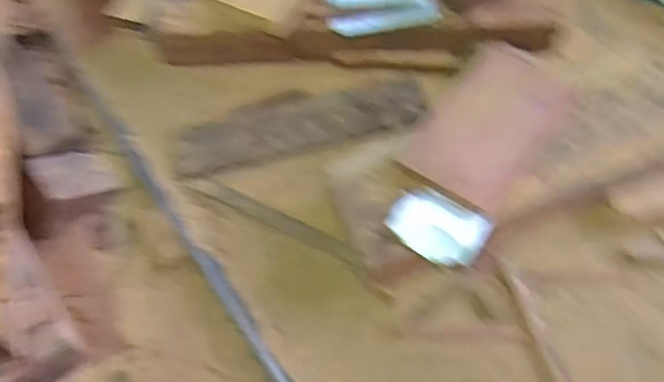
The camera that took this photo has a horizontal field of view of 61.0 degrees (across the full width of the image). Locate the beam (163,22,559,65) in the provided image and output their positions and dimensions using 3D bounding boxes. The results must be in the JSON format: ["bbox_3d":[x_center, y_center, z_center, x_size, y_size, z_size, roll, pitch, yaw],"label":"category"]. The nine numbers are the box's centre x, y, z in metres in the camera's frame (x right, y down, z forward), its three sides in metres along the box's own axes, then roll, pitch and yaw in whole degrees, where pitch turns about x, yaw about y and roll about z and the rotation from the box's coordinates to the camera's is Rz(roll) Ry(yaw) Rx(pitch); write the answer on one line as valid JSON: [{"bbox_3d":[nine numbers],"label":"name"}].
[{"bbox_3d":[0.023,-0.425,1.637,1.087,0.067,0.071,0,61,4],"label":"beam"}]

